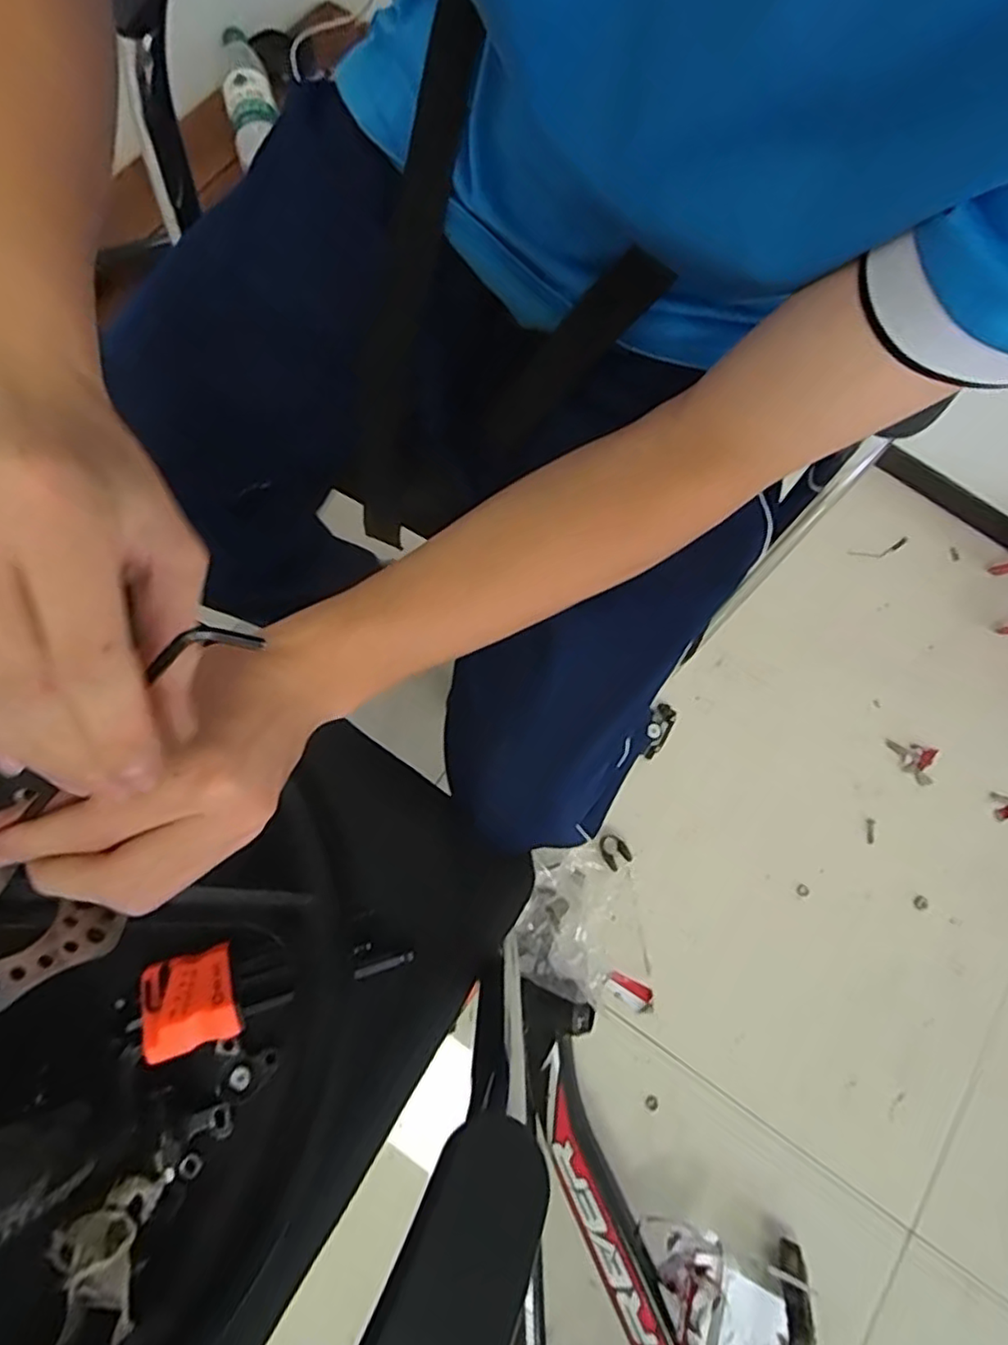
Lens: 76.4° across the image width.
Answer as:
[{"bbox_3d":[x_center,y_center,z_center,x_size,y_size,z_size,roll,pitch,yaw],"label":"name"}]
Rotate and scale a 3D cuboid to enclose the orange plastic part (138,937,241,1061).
[{"bbox_3d":[-0.185,0.194,0.377,0.050,0.022,0.050,-15,78,-8],"label":"orange plastic part"}]

